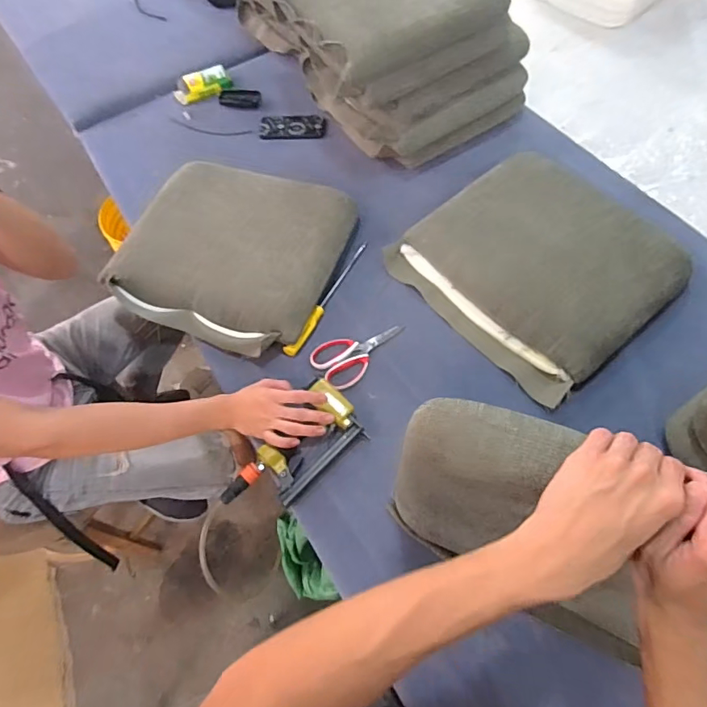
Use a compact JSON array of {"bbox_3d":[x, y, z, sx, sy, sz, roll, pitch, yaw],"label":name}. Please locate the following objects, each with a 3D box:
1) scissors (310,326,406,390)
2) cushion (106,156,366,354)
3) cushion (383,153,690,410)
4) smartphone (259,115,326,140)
[{"bbox_3d":[0.012,-0.013,0.902,0.178,0.021,0.105,-34,65,-14],"label":"scissors"},{"bbox_3d":[-0.253,-0.225,0.988,0.438,0.062,0.413,18,64,12],"label":"cushion"},{"bbox_3d":[0.358,-0.184,0.949,0.422,0.088,0.443,-37,66,-16],"label":"cushion"},{"bbox_3d":[-0.157,-0.579,1.243,0.167,0.010,0.076,2,71,2],"label":"smartphone"}]

